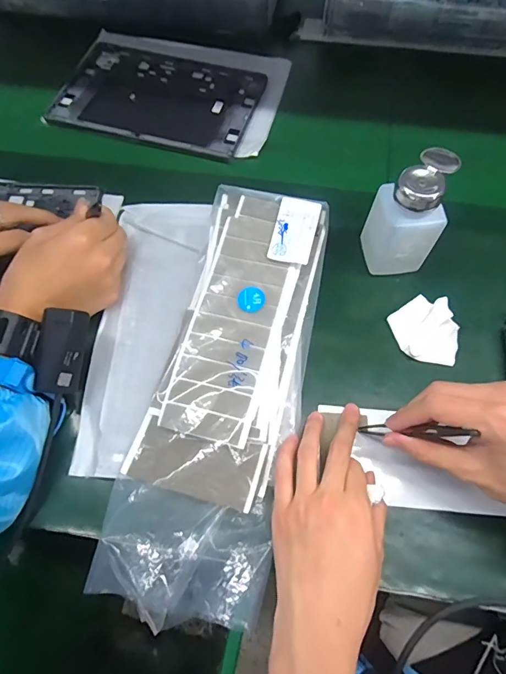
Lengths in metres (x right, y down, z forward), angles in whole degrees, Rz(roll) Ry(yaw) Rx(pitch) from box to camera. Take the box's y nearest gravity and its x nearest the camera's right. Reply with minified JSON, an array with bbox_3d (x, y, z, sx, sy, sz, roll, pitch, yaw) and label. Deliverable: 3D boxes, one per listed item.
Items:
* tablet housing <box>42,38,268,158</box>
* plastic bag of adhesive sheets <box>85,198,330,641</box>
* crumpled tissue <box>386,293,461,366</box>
[{"bbox_3d":[-0.124,-0.323,0.555,0.253,0.008,0.171,17,67,7],"label":"tablet housing"},{"bbox_3d":[-0.023,0.032,0.367,0.132,0.038,0.381,11,66,4],"label":"plastic bag of adhesive sheets"},{"bbox_3d":[0.170,-0.006,0.403,0.064,0.007,0.070,-19,67,-9],"label":"crumpled tissue"}]

